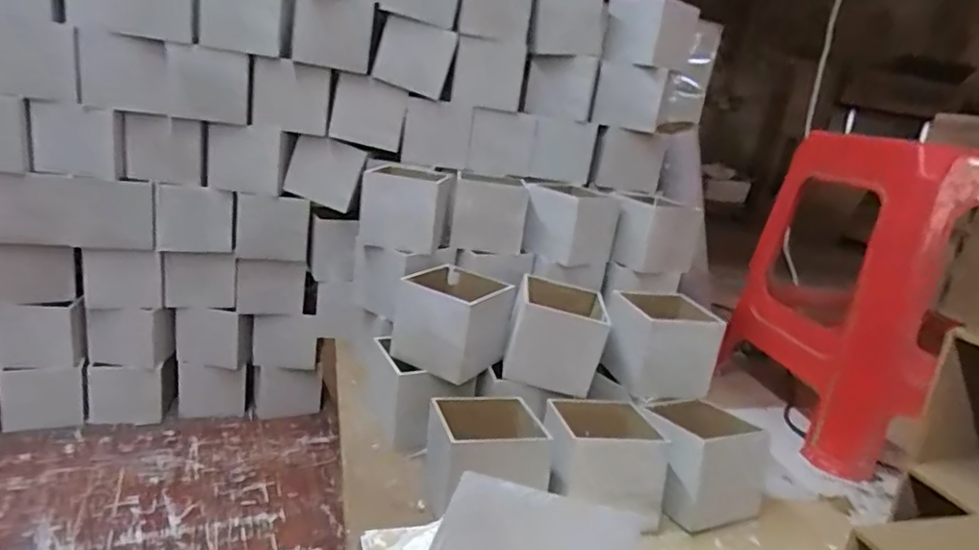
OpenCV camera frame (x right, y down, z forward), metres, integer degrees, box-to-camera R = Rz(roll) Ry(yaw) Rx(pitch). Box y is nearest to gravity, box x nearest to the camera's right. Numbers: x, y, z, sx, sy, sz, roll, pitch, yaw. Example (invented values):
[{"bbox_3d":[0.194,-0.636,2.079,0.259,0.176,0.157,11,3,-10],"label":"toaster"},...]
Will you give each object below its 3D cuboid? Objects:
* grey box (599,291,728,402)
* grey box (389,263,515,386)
[{"bbox_3d":[0.229,0.096,0.810,0.115,0.110,0.117,4,16,-12],"label":"grey box"},{"bbox_3d":[-0.046,0.062,0.785,0.124,0.105,0.114,17,18,30],"label":"grey box"}]

